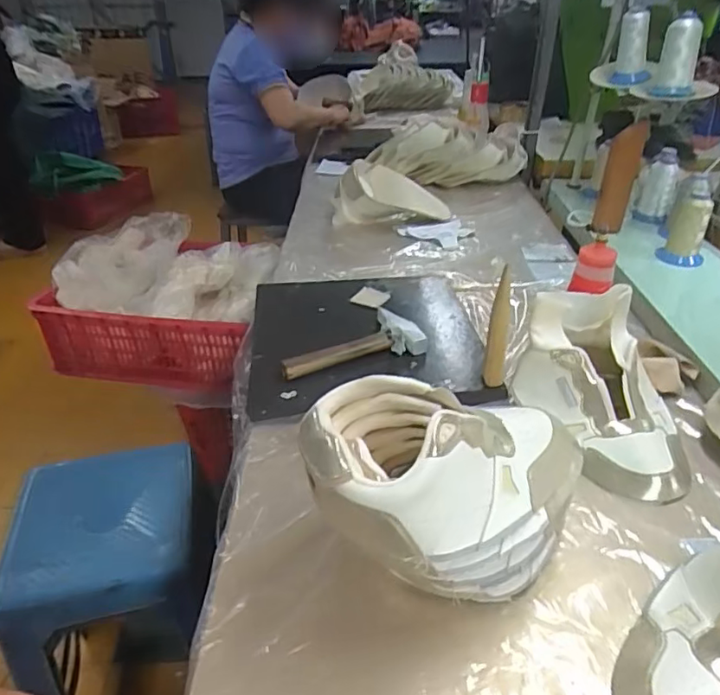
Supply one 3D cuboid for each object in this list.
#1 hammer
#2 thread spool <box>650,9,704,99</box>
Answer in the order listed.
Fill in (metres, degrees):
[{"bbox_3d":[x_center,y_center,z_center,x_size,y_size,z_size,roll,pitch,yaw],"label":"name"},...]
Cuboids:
[{"bbox_3d":[-0.017,-0.012,0.729,0.184,0.025,0.107,-12,35,-16],"label":"hammer"},{"bbox_3d":[0.496,-0.453,0.875,0.054,0.110,0.053,15,37,23],"label":"thread spool"}]

